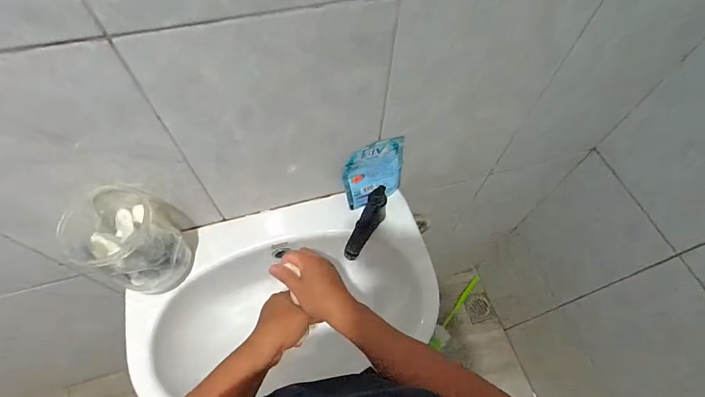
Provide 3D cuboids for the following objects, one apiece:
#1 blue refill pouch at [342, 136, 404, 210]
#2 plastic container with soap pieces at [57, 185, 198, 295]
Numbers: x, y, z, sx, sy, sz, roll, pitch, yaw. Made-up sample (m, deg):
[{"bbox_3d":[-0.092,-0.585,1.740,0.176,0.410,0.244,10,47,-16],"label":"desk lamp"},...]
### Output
[{"bbox_3d":[0.033,-0.041,0.549,0.096,0.115,0.016,-16,44,-9],"label":"blue refill pouch"},{"bbox_3d":[-0.279,0.060,0.465,0.099,0.149,0.098,1,60,-1],"label":"plastic container with soap pieces"}]

